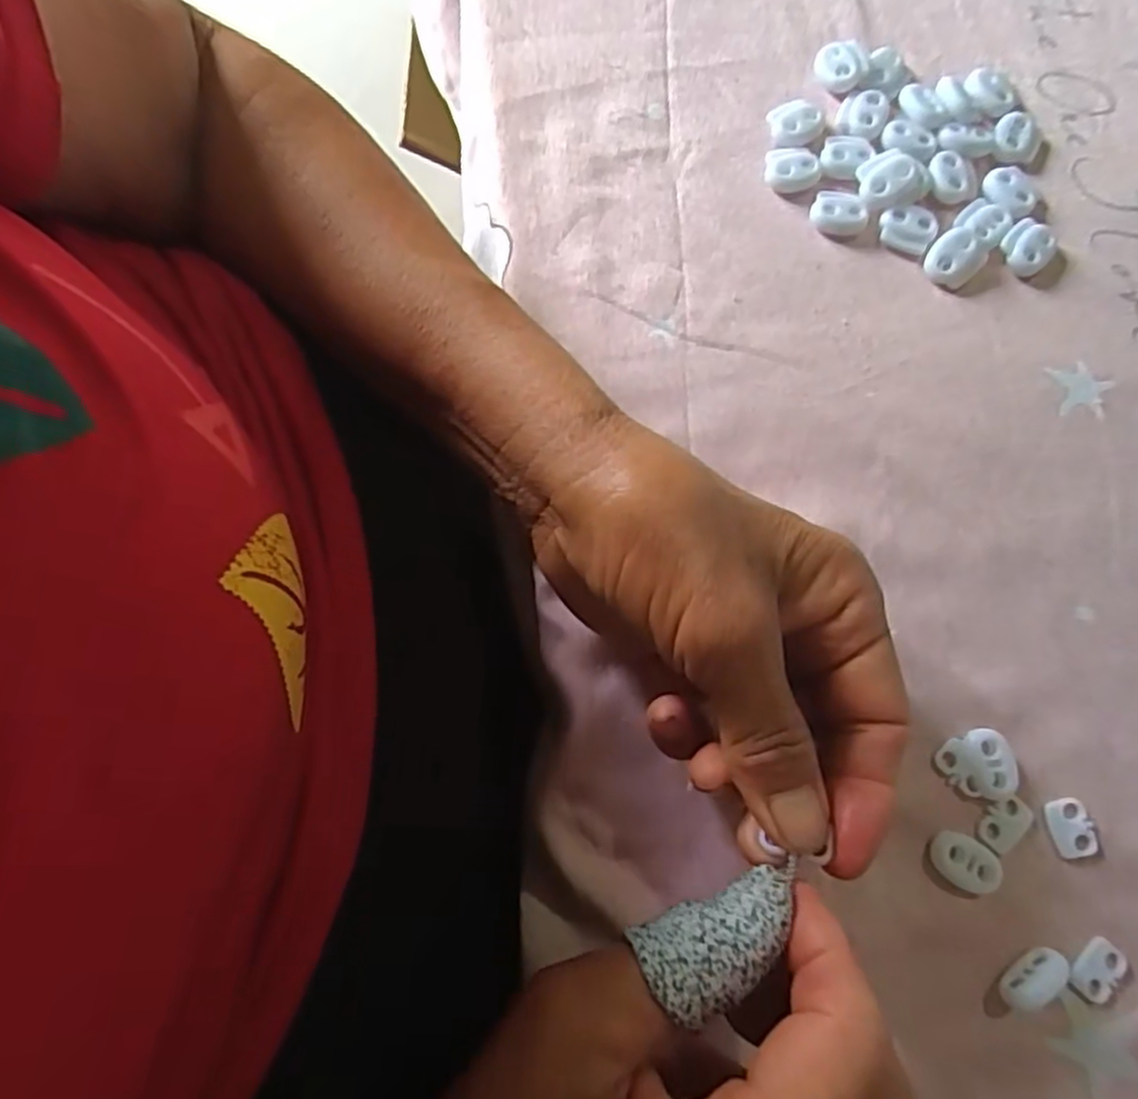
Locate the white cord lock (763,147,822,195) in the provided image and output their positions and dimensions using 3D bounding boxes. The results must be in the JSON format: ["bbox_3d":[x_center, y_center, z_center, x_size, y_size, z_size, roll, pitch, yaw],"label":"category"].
[{"bbox_3d":[0.089,-0.150,0.287,0.022,0.005,0.018,2,76,-1],"label":"white cord lock"}]

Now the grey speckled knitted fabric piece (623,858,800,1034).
[{"bbox_3d":[0.038,0.092,0.172,0.042,0.012,0.022,-22,78,-6],"label":"grey speckled knitted fabric piece"}]

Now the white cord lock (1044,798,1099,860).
[{"bbox_3d":[0.164,0.091,0.236,0.013,0.004,0.018,-17,77,-5],"label":"white cord lock"}]

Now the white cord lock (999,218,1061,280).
[{"bbox_3d":[0.179,-0.118,0.282,0.021,0.007,0.019,-37,80,-9],"label":"white cord lock"}]

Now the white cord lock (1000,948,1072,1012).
[{"bbox_3d":[0.142,0.131,0.223,0.022,0.011,0.009,-37,80,-9],"label":"white cord lock"}]

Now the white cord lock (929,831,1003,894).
[{"bbox_3d":[0.127,0.100,0.233,0.021,0.005,0.015,26,77,5],"label":"white cord lock"}]

